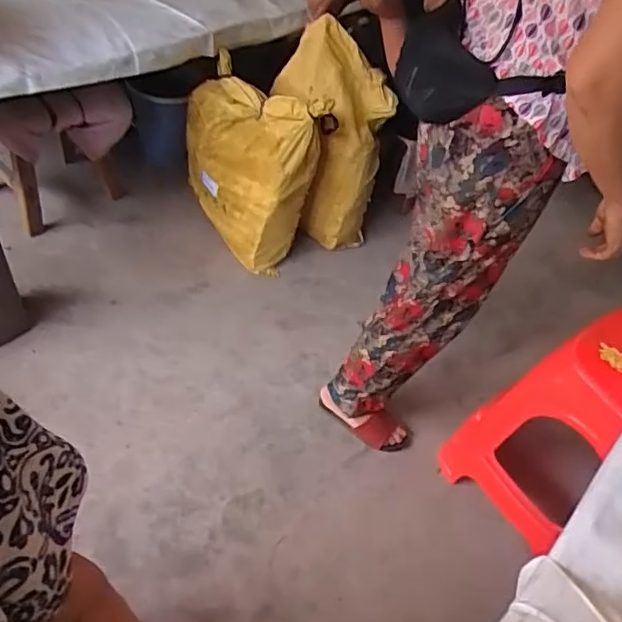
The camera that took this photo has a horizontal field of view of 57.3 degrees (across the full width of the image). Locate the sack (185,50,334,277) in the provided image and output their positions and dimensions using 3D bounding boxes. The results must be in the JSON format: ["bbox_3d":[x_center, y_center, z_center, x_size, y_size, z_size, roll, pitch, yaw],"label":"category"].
[{"bbox_3d":[-0.188,-0.399,1.629,0.391,0.431,0.206,35,54,23],"label":"sack"}]

